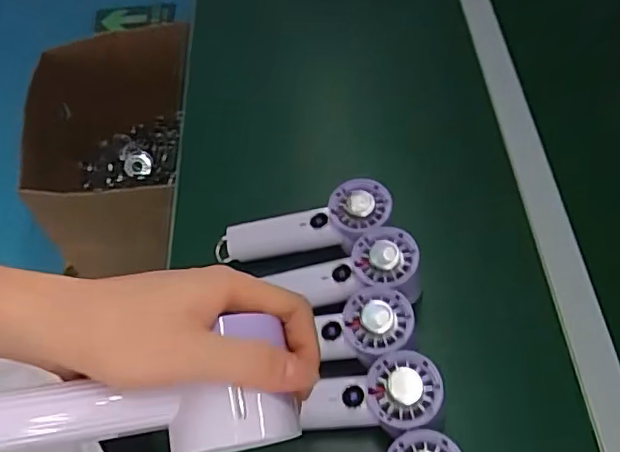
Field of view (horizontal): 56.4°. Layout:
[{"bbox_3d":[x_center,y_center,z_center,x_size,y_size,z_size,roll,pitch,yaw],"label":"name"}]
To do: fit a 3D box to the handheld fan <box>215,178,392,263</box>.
[{"bbox_3d":[-0.007,0.003,0.608,0.189,0.033,0.061,-17,55,11],"label":"handheld fan"}]

